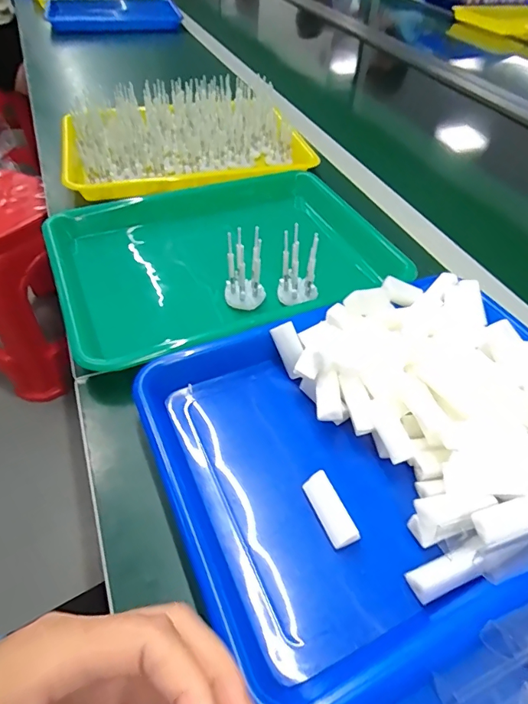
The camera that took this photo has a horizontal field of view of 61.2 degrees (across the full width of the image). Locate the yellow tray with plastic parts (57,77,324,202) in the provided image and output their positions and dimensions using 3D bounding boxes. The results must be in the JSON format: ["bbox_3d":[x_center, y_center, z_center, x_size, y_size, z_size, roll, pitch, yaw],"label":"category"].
[{"bbox_3d":[-0.111,-0.304,0.623,0.320,0.068,0.250,-12,49,-14],"label":"yellow tray with plastic parts"}]

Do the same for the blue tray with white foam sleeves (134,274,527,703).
[{"bbox_3d":[0.090,0.054,0.328,0.311,0.056,0.237,-19,51,-19],"label":"blue tray with white foam sleeves"}]

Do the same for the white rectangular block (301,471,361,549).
[{"bbox_3d":[0.042,0.104,0.291,0.017,0.019,0.046,-19,52,-20],"label":"white rectangular block"}]

